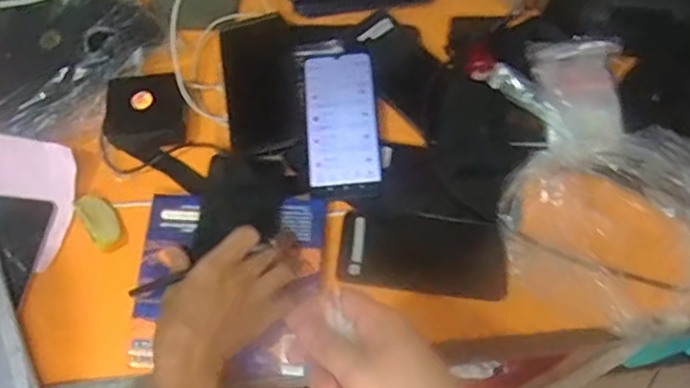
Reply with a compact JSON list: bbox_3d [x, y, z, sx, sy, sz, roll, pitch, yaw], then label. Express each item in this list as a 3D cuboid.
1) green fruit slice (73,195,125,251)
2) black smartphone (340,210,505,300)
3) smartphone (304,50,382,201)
[{"bbox_3d":[-0.247,0.029,0.655,0.031,0.030,0.066,-33,71,-13],"label":"green fruit slice"},{"bbox_3d":[0.079,0.057,0.644,0.161,0.014,0.076,7,67,3],"label":"black smartphone"},{"bbox_3d":[-0.003,-0.077,0.682,0.074,0.013,0.167,-4,67,-2],"label":"smartphone"}]

